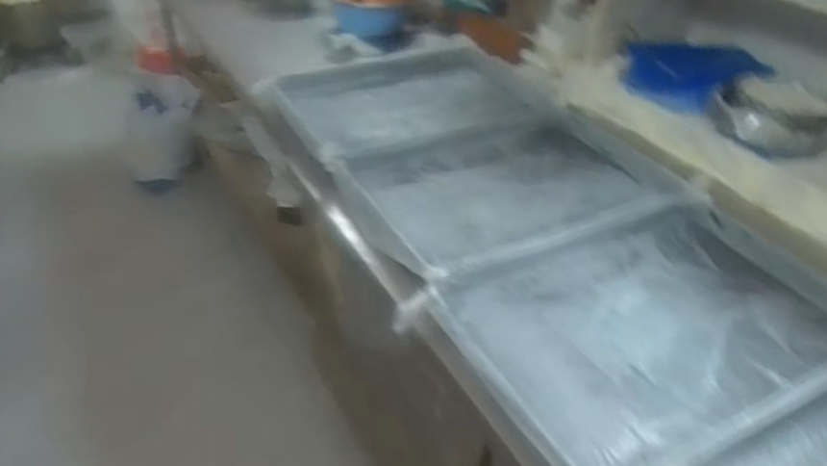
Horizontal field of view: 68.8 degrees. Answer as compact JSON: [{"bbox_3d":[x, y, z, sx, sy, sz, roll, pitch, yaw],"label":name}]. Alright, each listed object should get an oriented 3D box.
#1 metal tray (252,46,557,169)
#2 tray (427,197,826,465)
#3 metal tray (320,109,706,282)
[{"bbox_3d":[-0.027,-0.300,1.331,0.546,0.063,0.404,-15,38,-25],"label":"metal tray"},{"bbox_3d":[0.347,0.119,0.878,0.585,0.075,0.380,-14,37,-24],"label":"tray"},{"bbox_3d":[0.176,-0.091,1.116,0.555,0.050,0.370,-17,44,-18],"label":"metal tray"}]

